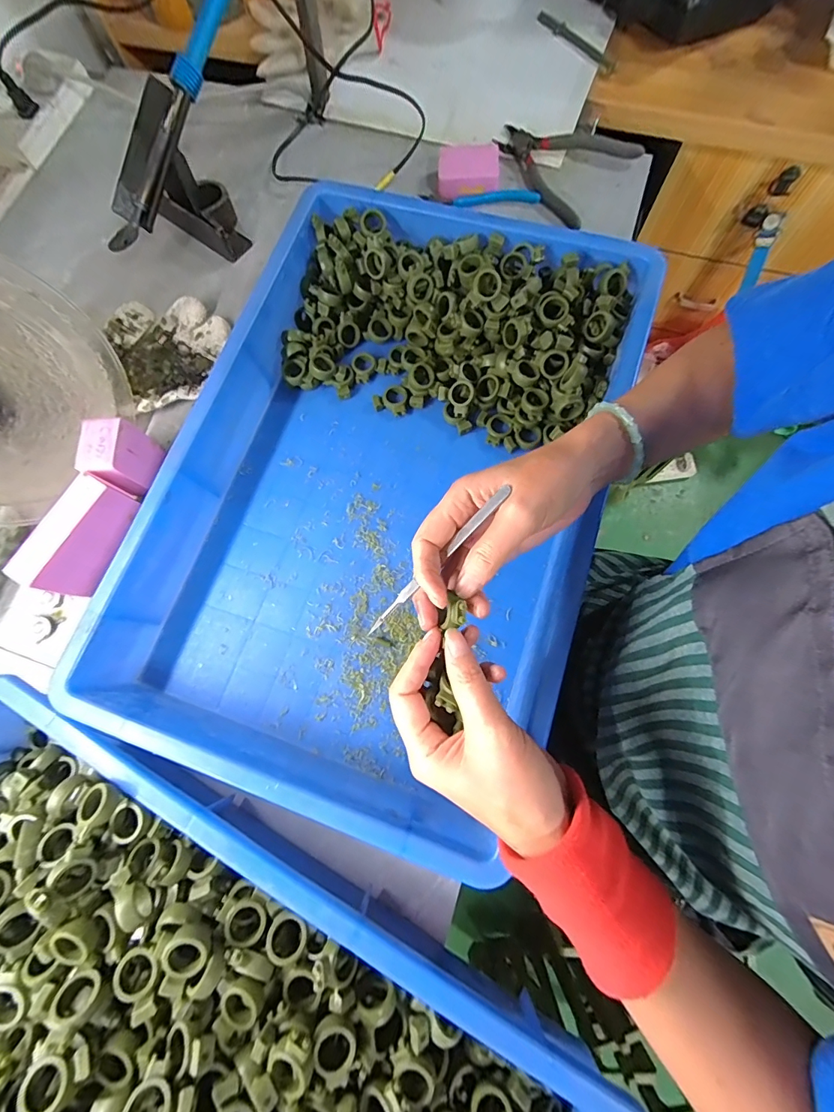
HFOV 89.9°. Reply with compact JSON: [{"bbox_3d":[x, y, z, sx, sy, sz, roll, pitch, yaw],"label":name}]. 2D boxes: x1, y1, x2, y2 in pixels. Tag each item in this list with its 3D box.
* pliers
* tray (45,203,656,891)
[{"bbox_3d":[0.175,-0.502,0.531,0.166,0.019,0.147,39,80,11],"label":"pliers"},{"bbox_3d":[-0.029,-0.077,0.400,0.361,0.079,0.557,18,77,6],"label":"tray"}]

